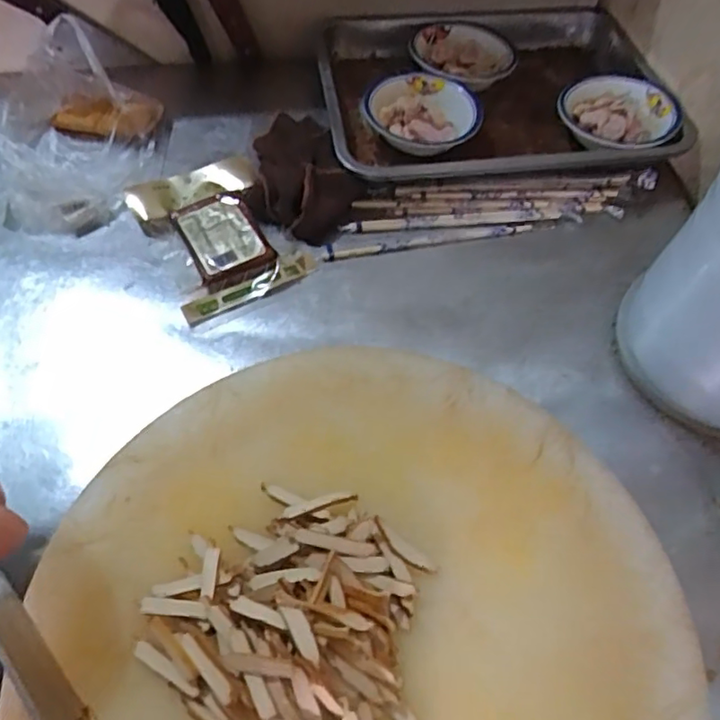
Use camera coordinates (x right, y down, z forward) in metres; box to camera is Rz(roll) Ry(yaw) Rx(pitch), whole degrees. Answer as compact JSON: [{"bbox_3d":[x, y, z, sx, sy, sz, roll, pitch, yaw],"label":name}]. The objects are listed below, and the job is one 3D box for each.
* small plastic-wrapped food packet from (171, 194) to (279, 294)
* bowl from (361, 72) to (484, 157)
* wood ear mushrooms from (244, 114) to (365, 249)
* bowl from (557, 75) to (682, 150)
[{"bbox_3d":[-0.133,-0.119,0.573,0.072,0.019,0.101,-23,63,-15],"label":"small plastic-wrapped food packet"},{"bbox_3d":[0.066,-0.265,0.646,0.124,0.044,0.124,1,59,-2],"label":"bowl"},{"bbox_3d":[-0.058,-0.202,0.612,0.111,0.037,0.181,1,59,-2],"label":"wood ear mushrooms"},{"bbox_3d":[0.279,-0.262,0.653,0.121,0.049,0.118,1,59,-2],"label":"bowl"}]

